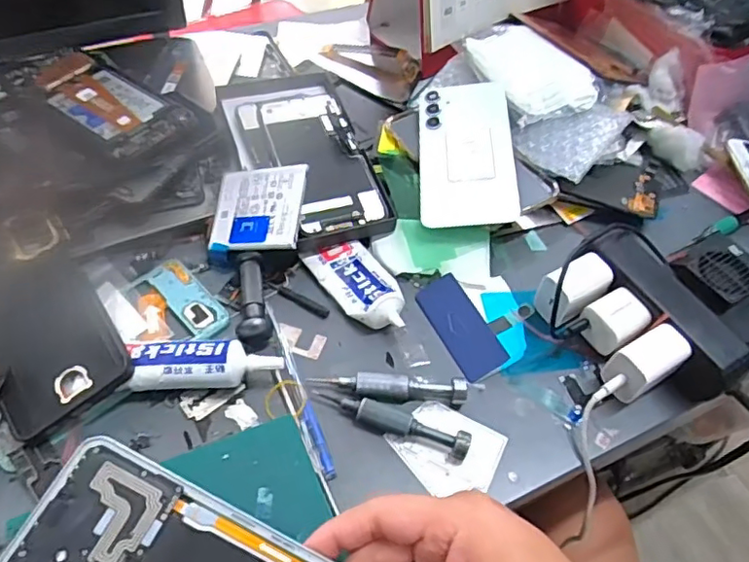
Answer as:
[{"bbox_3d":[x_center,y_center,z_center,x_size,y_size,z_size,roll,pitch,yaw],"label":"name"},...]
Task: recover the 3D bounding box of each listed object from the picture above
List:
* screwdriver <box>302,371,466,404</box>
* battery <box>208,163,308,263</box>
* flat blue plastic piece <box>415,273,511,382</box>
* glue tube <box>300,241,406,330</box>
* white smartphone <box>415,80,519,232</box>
[{"bbox_3d":[0.009,0.071,0.391,0.101,0.014,0.015,4,53,-1],"label":"screwdriver"},{"bbox_3d":[-0.087,-0.051,0.435,0.079,0.006,0.066,-5,71,23],"label":"battery"},{"bbox_3d":[0.062,0.032,0.425,0.034,0.004,0.079,-32,60,1],"label":"flat blue plastic piece"},{"bbox_3d":[-0.010,0.000,0.434,0.044,0.018,0.091,-28,60,-23],"label":"glue tube"},{"bbox_3d":[0.076,-0.112,0.491,0.076,0.006,0.157,-4,58,8],"label":"white smartphone"}]

